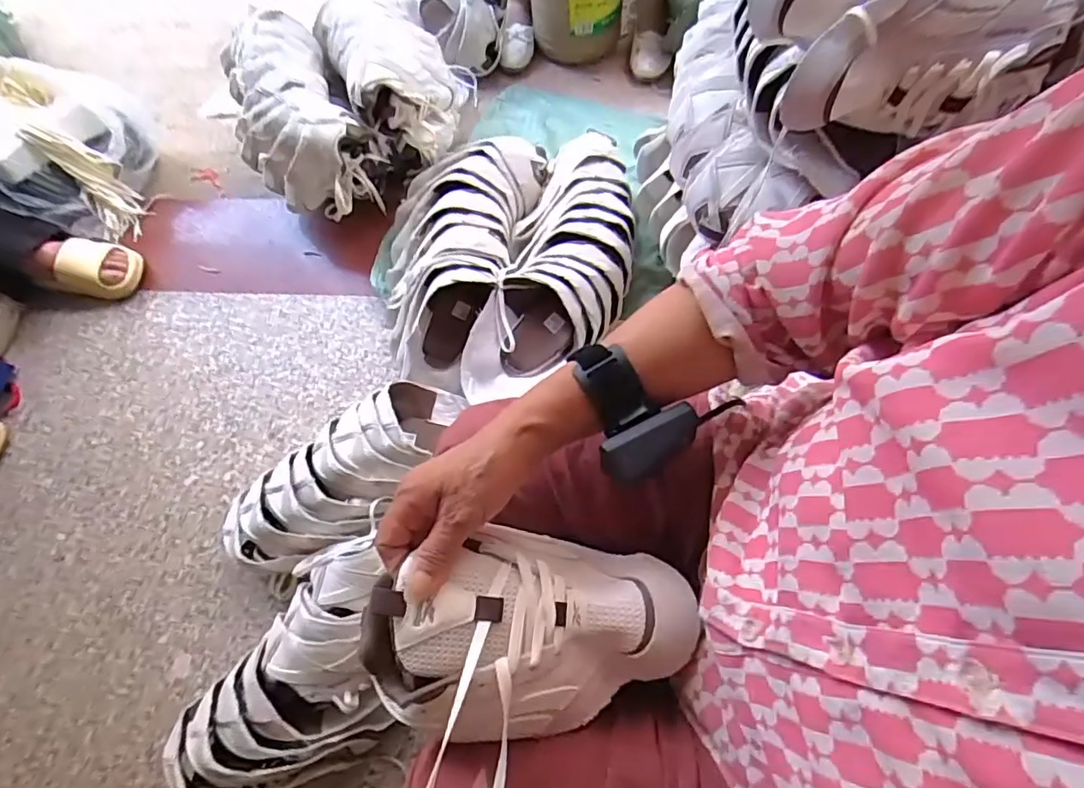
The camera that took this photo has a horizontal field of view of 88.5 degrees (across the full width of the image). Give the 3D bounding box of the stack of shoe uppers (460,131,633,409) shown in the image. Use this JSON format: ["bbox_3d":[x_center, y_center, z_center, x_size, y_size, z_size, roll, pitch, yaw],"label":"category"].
[{"bbox_3d":[0.036,-0.210,0.900,0.204,0.129,0.474,14,72,11],"label":"stack of shoe uppers"}]

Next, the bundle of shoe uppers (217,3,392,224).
[{"bbox_3d":[-0.439,-0.484,1.002,0.210,0.186,0.350,-33,69,-6],"label":"bundle of shoe uppers"}]

